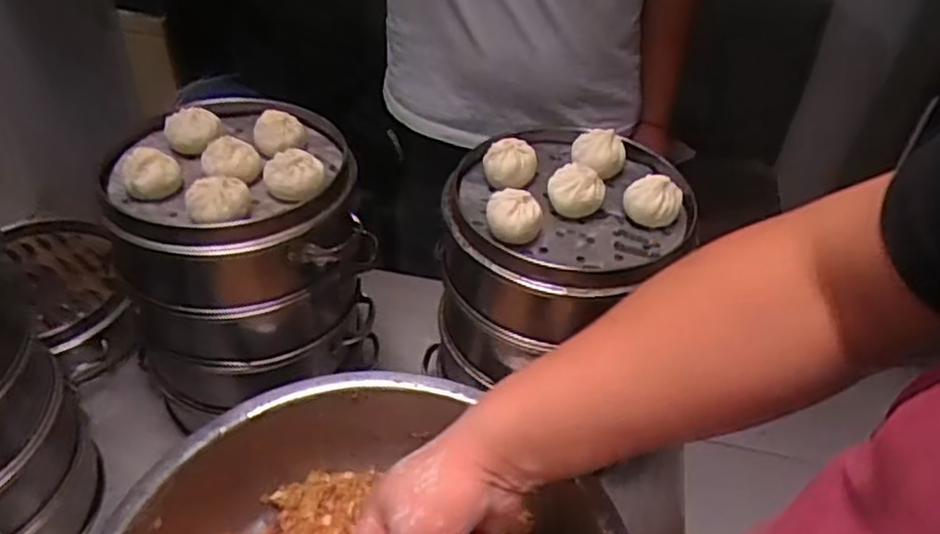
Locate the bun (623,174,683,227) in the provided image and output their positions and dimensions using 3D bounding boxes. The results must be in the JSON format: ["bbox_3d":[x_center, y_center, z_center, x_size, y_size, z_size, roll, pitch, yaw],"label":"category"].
[{"bbox_3d":[0.140,-0.051,0.549,0.038,0.033,0.038,22,44,20],"label":"bun"}]

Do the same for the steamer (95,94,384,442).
[{"bbox_3d":[-0.188,-0.008,0.627,0.197,0.231,0.189,-15,44,-20],"label":"steamer"}]

